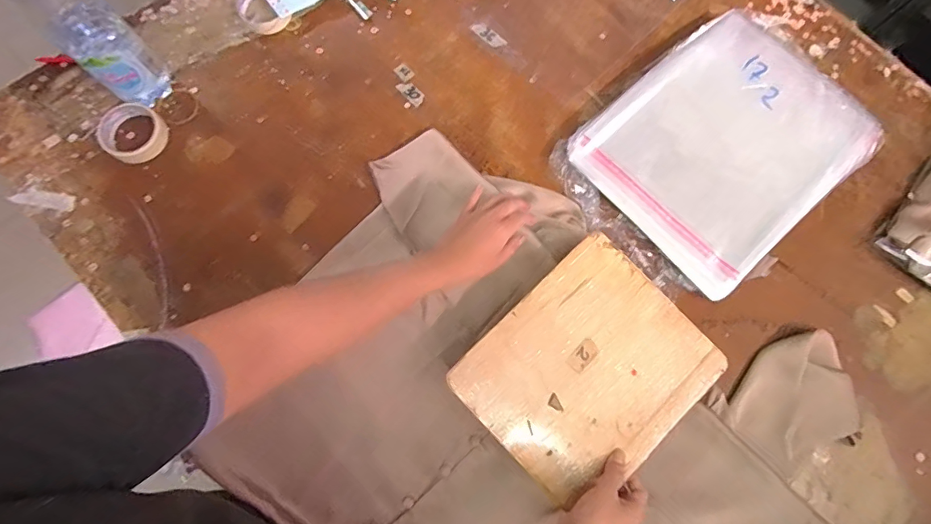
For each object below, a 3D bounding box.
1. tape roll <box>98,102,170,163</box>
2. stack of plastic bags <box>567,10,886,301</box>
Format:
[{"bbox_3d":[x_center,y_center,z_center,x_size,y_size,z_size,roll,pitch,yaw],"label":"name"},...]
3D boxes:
[{"bbox_3d":[-0.514,-0.201,0.700,0.095,0.020,0.088,0,76,-1],"label":"tape roll"},{"bbox_3d":[0.405,-0.191,0.710,0.400,0.036,0.329,-42,80,-10],"label":"stack of plastic bags"}]

